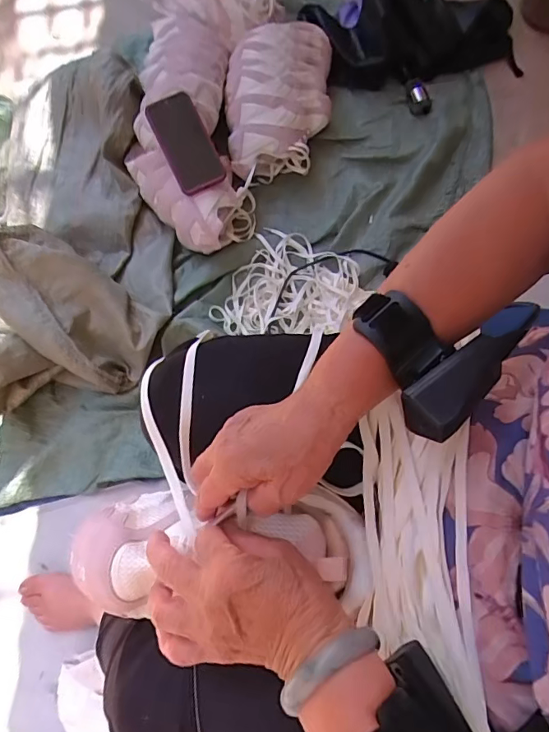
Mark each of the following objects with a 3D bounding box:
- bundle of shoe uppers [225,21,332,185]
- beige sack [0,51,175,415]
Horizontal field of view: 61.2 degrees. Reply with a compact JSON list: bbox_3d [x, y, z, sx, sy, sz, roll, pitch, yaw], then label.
[{"bbox_3d":[0.009,-0.552,0.943,0.209,0.133,0.364,2,72,2],"label":"bundle of shoe uppers"},{"bbox_3d":[-0.348,-0.245,0.823,0.322,0.153,0.677,0,72,1],"label":"beige sack"}]

